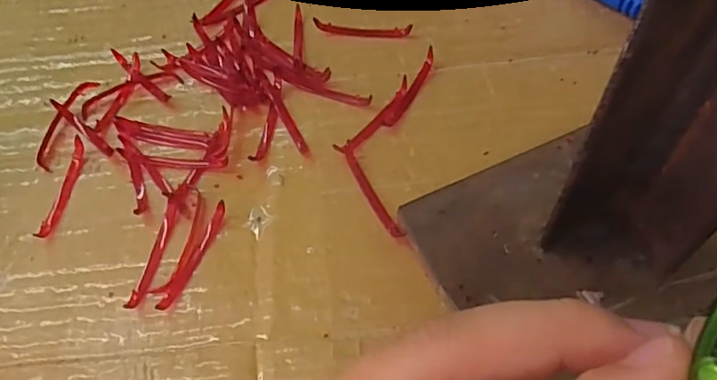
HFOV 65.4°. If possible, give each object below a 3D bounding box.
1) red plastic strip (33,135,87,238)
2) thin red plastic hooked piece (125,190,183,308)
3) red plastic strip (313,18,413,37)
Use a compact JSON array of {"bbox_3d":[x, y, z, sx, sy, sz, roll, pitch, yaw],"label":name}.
[{"bbox_3d":[-0.117,-0.001,0.222,0.006,0.005,0.043,5,60,7],"label":"red plastic strip"},{"bbox_3d":[-0.075,0.021,0.207,0.005,0.004,0.047,8,60,8],"label":"thin red plastic hooked piece"},{"bbox_3d":[0.002,-0.075,0.257,0.044,0.007,0.005,6,60,7],"label":"red plastic strip"}]

